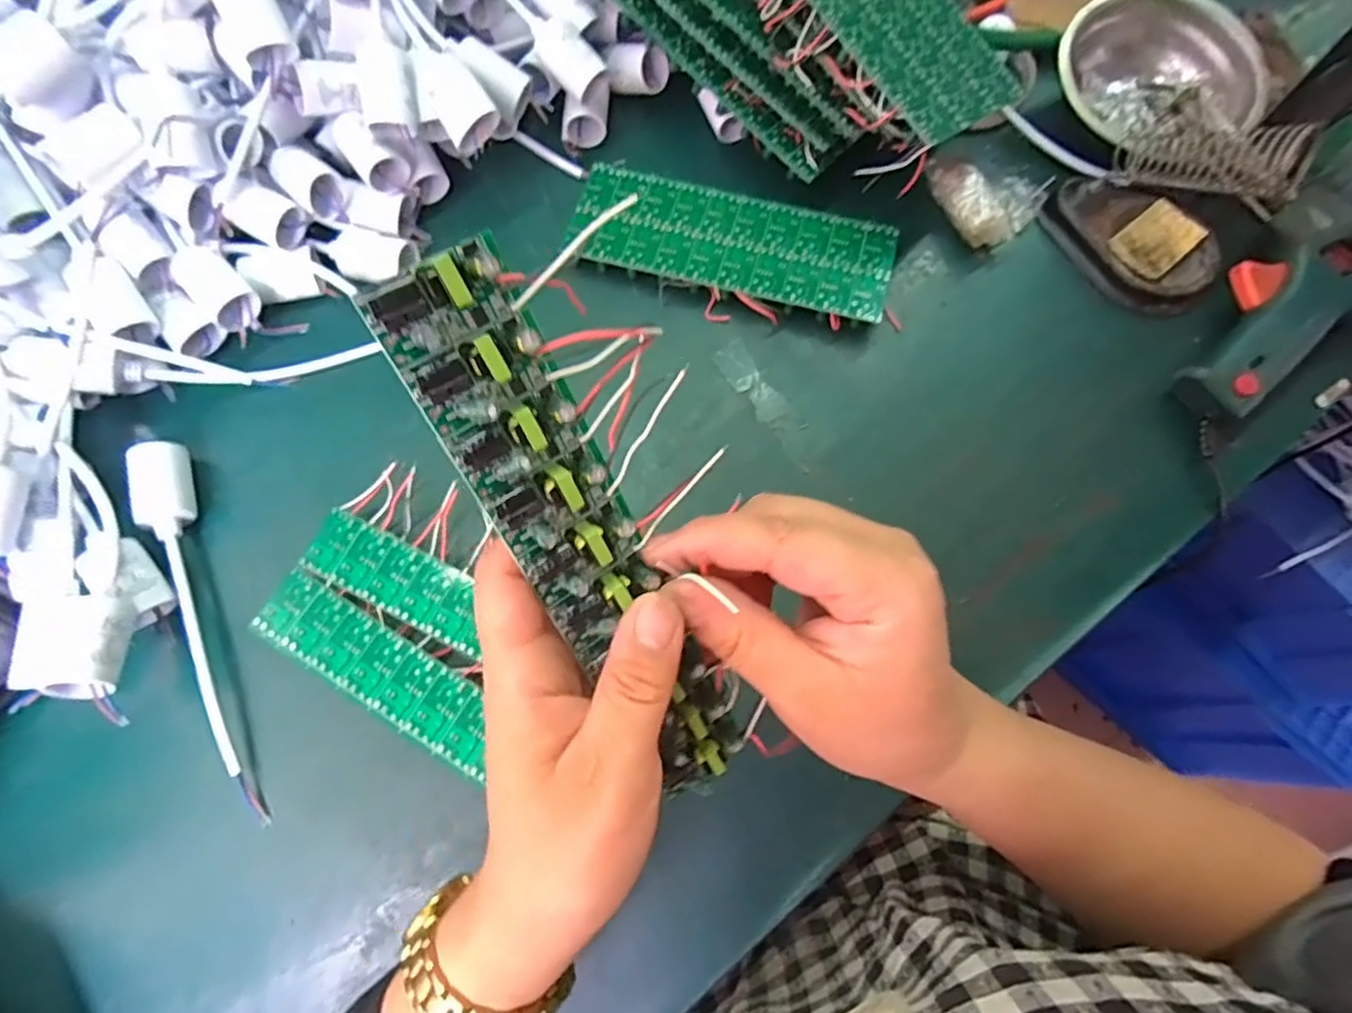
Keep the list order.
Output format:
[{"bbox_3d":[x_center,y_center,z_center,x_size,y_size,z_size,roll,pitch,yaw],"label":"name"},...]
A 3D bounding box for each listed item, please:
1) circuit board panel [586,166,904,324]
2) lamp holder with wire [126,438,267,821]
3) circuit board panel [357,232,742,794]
[{"bbox_3d":[0.036,-0.166,0.413,0.197,0.017,0.075,16,74,6],"label":"circuit board panel"},{"bbox_3d":[-0.257,0.063,0.346,0.026,0.031,0.212,-20,74,-5],"label":"lamp holder with wire"},{"bbox_3d":[-0.025,0.018,0.197,0.035,0.017,0.187,-29,118,-7],"label":"circuit board panel"}]

